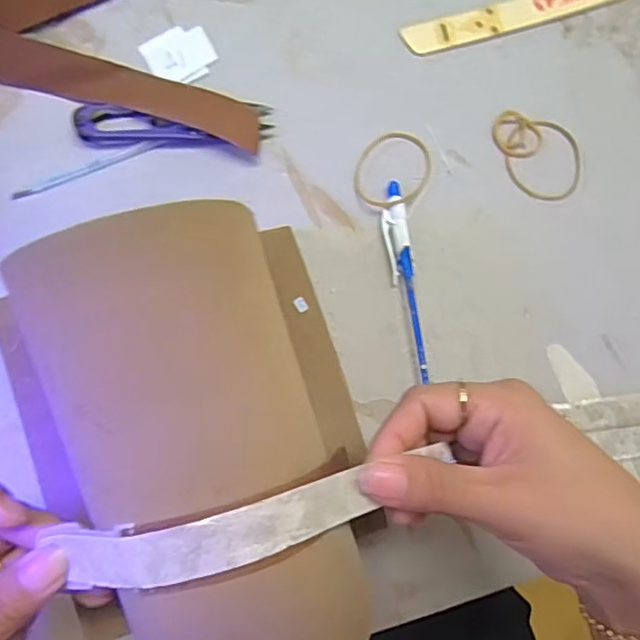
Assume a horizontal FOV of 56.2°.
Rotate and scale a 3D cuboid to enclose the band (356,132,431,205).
[{"bbox_3d":[0.041,-0.085,0.336,0.047,0.008,0.039,-33,93,-7],"label":"band"}]

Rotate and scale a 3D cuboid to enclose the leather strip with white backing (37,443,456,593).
[{"bbox_3d":[-0.039,0.076,0.215,0.113,0.037,0.023,-13,91,-6],"label":"leather strip with white backing"}]

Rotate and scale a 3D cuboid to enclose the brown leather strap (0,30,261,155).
[{"bbox_3d":[-0.103,-0.122,0.316,0.145,0.011,0.026,14,87,-7],"label":"brown leather strap"}]

